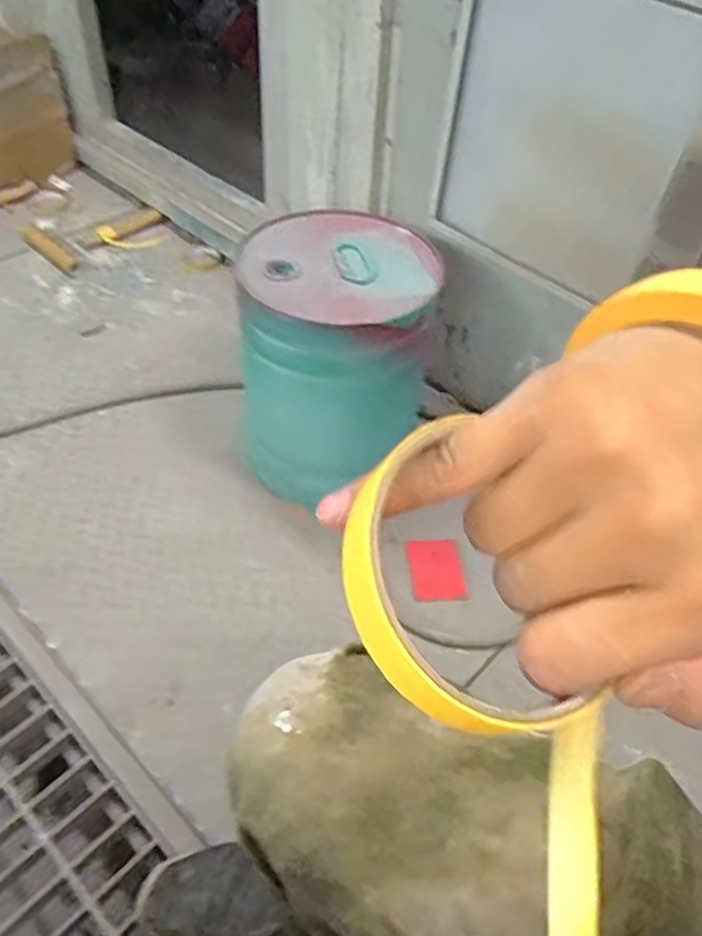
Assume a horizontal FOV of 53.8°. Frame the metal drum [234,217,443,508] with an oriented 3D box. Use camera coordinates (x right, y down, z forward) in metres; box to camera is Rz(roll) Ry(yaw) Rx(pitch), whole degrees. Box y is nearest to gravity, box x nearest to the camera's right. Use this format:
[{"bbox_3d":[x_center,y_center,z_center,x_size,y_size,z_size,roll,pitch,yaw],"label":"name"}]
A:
[{"bbox_3d":[-0.028,-0.140,0.986,0.237,0.336,0.253,2,48,-3],"label":"metal drum"}]

